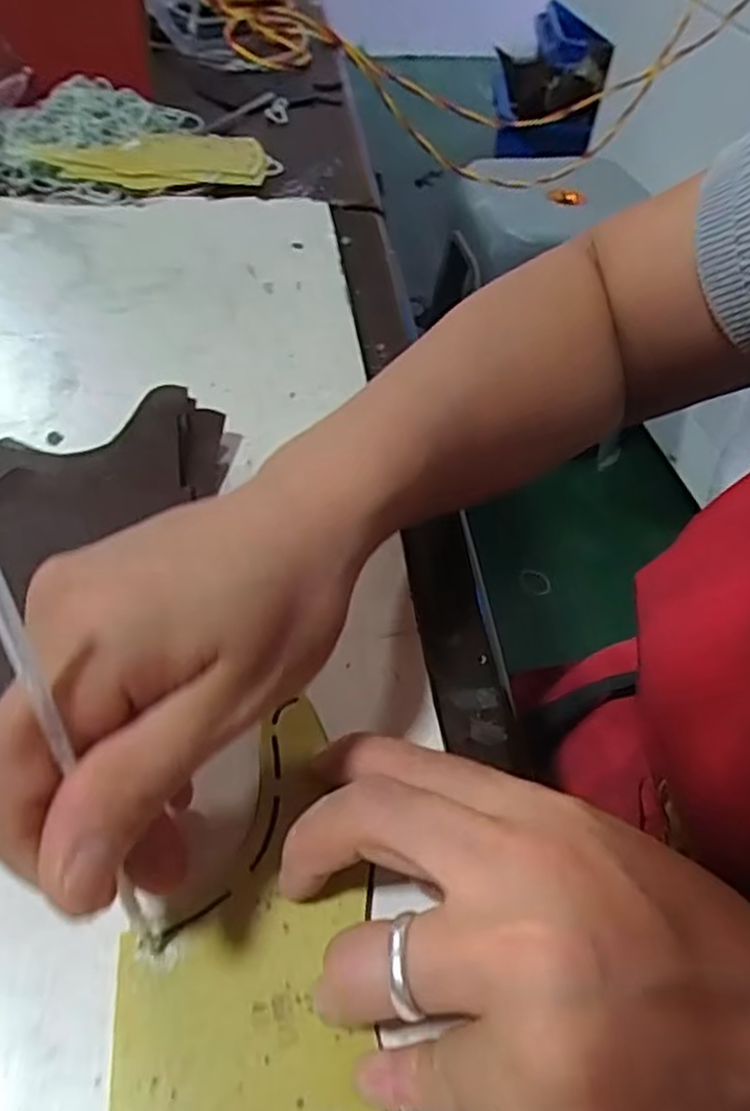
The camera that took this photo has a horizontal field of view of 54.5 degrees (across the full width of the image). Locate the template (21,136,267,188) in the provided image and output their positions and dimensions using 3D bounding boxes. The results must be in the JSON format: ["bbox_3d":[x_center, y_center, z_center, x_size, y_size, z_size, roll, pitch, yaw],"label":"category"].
[{"bbox_3d":[-0.153,-0.280,0.514,0.156,0.007,0.078,-13,54,-21],"label":"template"}]

